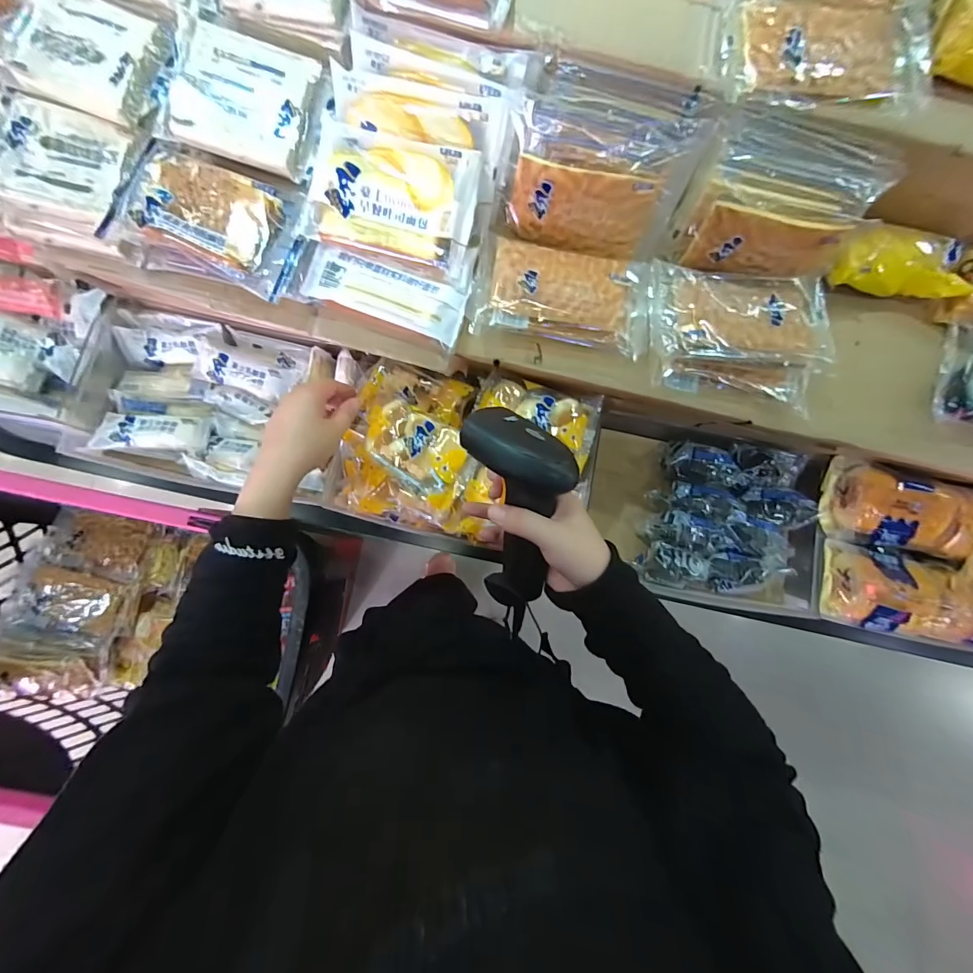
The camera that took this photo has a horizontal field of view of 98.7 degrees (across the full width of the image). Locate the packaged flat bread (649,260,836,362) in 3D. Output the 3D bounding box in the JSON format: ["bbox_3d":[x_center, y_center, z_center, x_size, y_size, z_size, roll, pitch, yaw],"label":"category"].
[{"bbox_3d":[0.241,-0.162,0.393,0.170,0.027,0.094,6,82,-4],"label":"packaged flat bread"}]

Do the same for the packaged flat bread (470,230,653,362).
[{"bbox_3d":[0.073,-0.185,0.392,0.162,0.027,0.094,10,82,-3],"label":"packaged flat bread"}]

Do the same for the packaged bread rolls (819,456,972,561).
[{"bbox_3d":[0.503,0.030,0.498,0.176,0.049,0.093,10,82,-3],"label":"packaged bread rolls"}]

